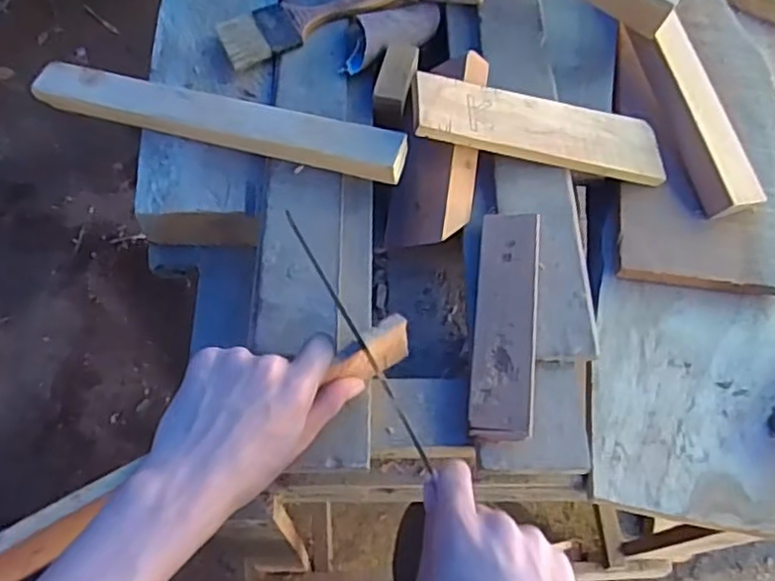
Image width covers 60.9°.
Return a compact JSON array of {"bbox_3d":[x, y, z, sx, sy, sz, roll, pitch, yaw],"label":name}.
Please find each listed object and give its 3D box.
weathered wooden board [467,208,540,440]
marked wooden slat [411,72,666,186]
[{"bbox_3d":[0.092,0.023,0.506,0.046,0.014,0.184,7,63,2],"label":"weathered wooden board"},{"bbox_3d":[0.134,-0.140,0.576,0.239,0.019,0.064,6,64,-19],"label":"marked wooden slat"}]

